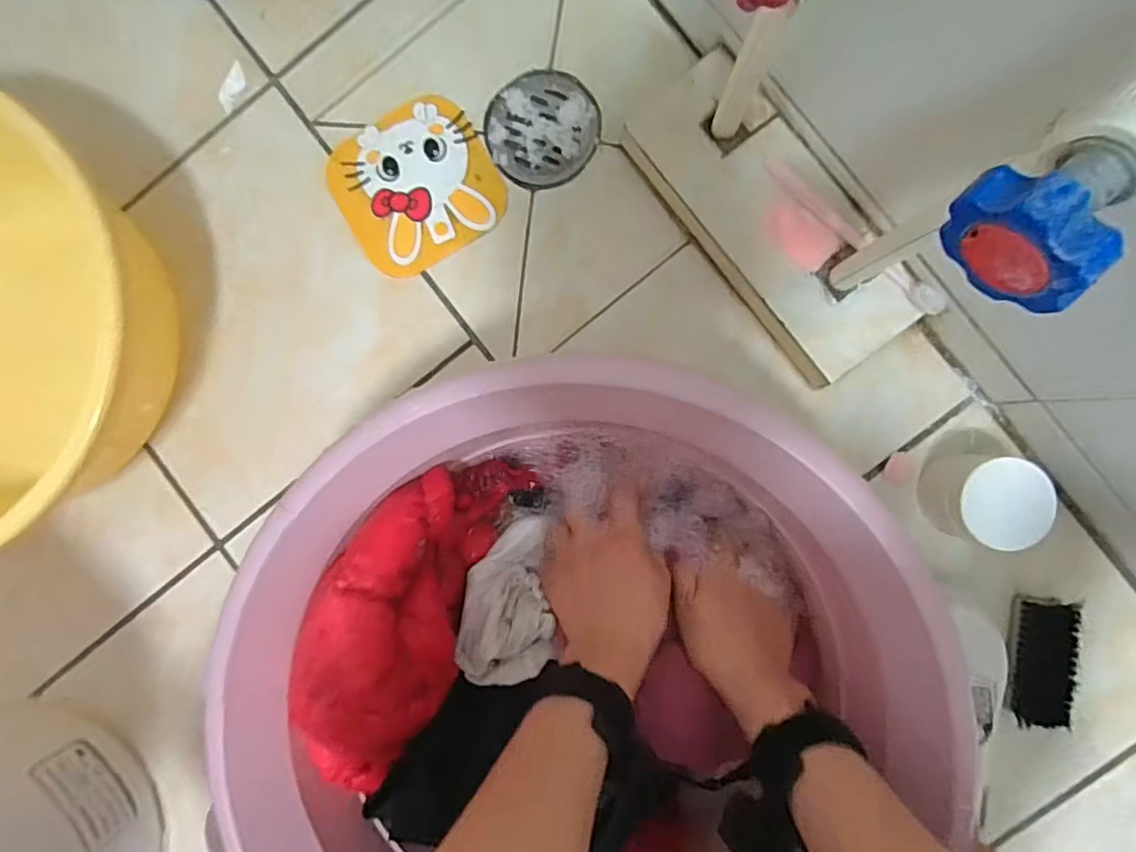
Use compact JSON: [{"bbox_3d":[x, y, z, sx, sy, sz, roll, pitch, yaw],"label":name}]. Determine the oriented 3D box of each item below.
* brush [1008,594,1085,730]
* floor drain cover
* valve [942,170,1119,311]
[{"bbox_3d":[0.390,0.194,0.496,0.041,0.029,0.102,7,91,4],"label":"brush"},{"bbox_3d":[-0.023,-0.269,0.545,0.102,0.006,0.099,40,93,3],"label":"floor drain cover"},{"bbox_3d":[0.157,-0.064,0.207,0.017,0.043,0.050,-40,88,3],"label":"valve"}]

